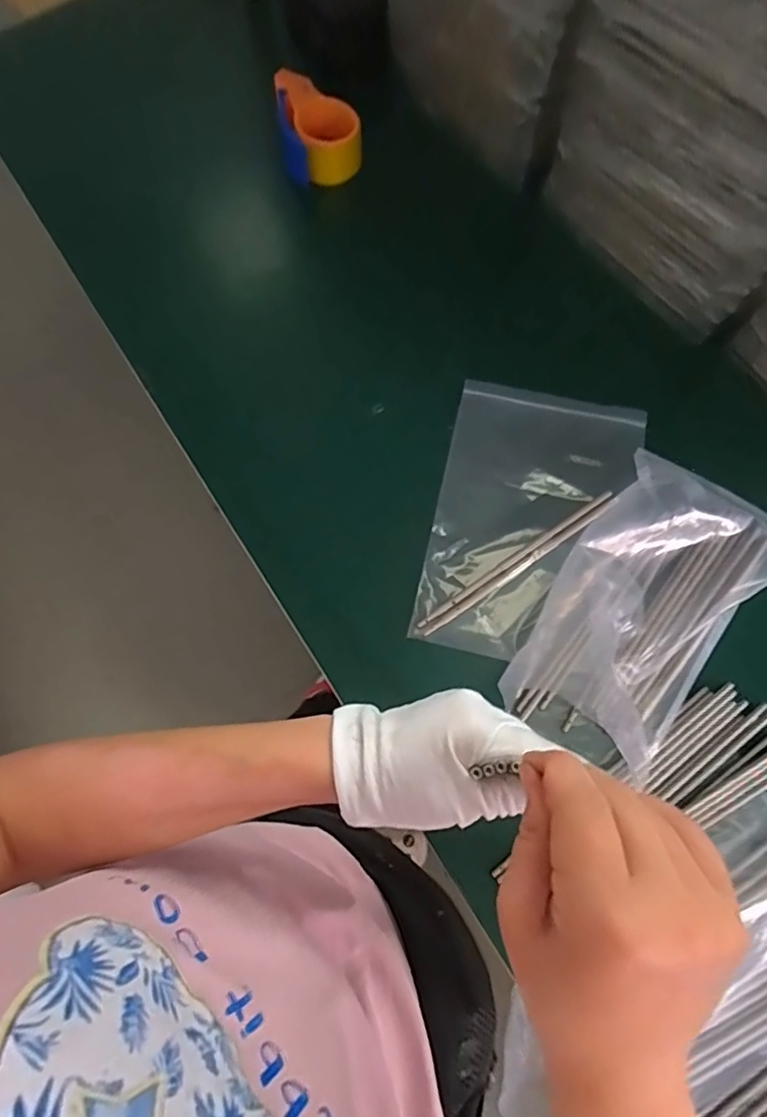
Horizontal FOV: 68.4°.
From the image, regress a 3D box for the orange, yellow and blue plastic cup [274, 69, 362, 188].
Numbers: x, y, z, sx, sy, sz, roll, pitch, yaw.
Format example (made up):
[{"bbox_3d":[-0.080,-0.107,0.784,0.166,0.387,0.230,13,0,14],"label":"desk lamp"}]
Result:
[{"bbox_3d":[-0.078,-0.512,0.671,0.089,0.075,0.095,0,72,1],"label":"orange, yellow and blue plastic cup"}]

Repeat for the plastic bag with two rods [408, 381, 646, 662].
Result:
[{"bbox_3d":[0.149,-0.041,0.582,0.190,0.028,0.295,14,73,5],"label":"plastic bag with two rods"}]

